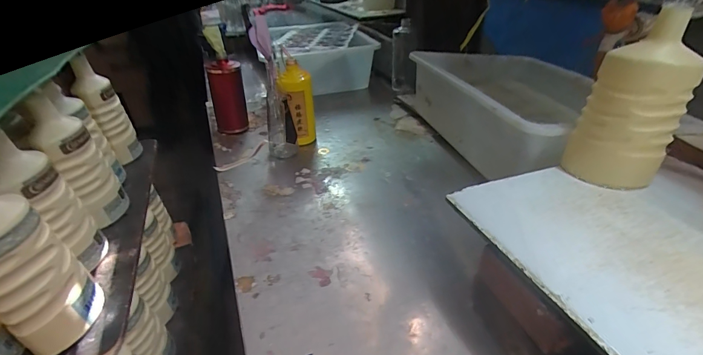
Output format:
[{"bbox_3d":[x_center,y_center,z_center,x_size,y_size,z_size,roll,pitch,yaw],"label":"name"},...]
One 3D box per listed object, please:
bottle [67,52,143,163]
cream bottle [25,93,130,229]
[{"bbox_3d":[-0.457,-0.108,0.663,0.064,0.195,0.055,-23,38,-27],"label":"bottle"},{"bbox_3d":[-0.407,-0.015,0.530,0.068,0.206,0.065,-29,42,-29],"label":"cream bottle"}]

